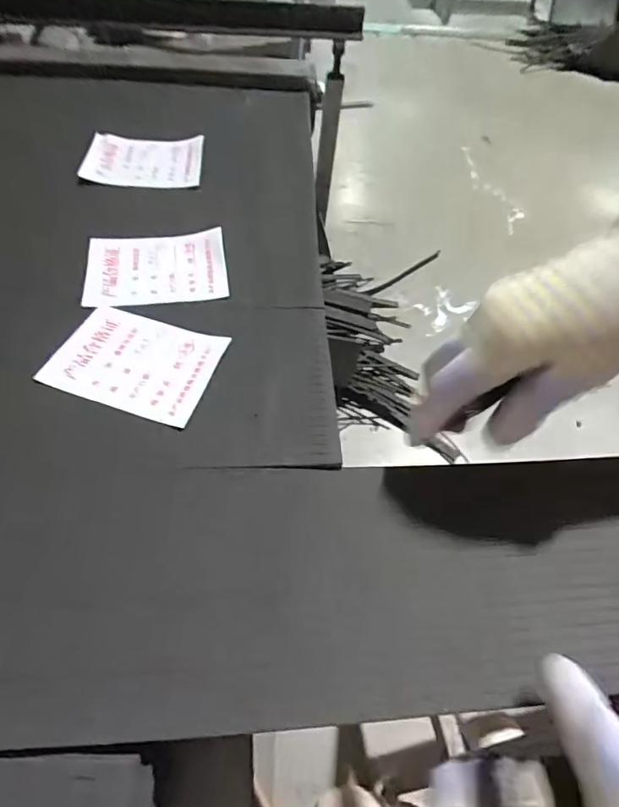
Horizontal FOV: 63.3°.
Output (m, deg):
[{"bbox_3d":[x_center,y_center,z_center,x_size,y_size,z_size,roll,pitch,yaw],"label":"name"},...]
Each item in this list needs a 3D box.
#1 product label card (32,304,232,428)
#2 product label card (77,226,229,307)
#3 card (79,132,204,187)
[{"bbox_3d":[-0.116,-0.028,0.336,0.102,0.004,0.073,17,57,7],"label":"product label card"},{"bbox_3d":[-0.117,-0.106,0.384,0.103,0.012,0.074,-7,58,-8],"label":"product label card"},{"bbox_3d":[-0.152,-0.226,0.461,0.104,0.016,0.066,1,57,-4],"label":"card"}]

